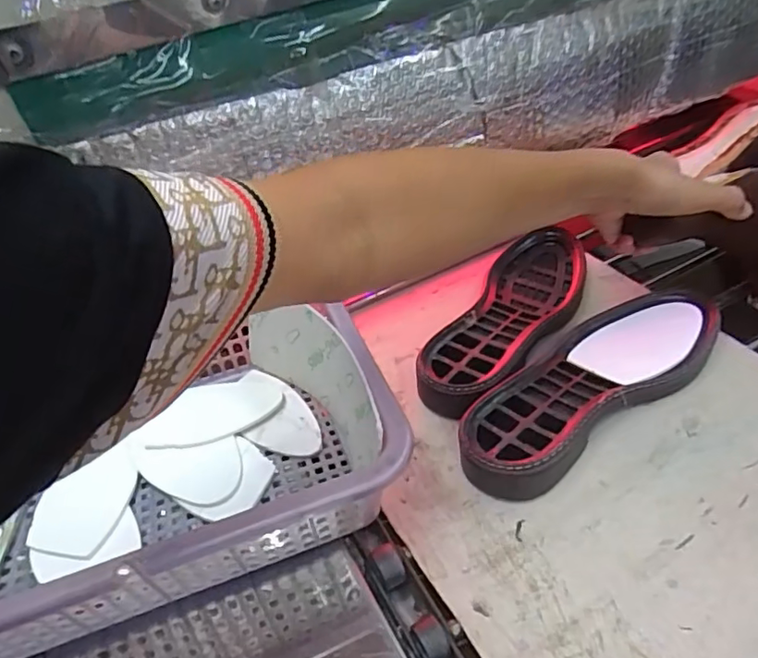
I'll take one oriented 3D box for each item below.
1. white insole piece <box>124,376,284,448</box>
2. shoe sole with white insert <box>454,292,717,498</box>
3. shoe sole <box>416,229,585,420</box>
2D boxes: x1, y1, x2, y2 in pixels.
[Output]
[{"bbox_3d":[-0.135,0.066,0.465,0.110,0.007,0.065,-13,44,-10],"label":"white insole piece"},{"bbox_3d":[0.172,0.040,0.464,0.278,0.035,0.095,-31,43,-23],"label":"shoe sole with white insert"},{"bbox_3d":[0.129,-0.013,0.547,0.095,0.040,0.277,14,45,28],"label":"shoe sole"}]

